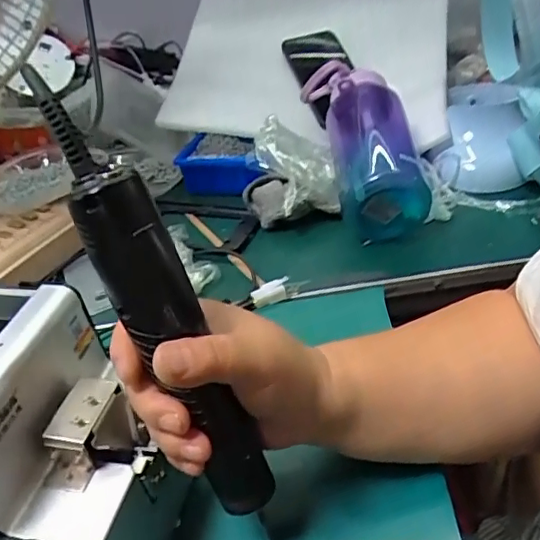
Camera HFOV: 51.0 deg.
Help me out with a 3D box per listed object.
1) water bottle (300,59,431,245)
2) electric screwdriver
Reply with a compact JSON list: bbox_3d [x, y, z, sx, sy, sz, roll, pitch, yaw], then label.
[{"bbox_3d":[0.101,-0.137,0.597,0.094,0.084,0.211,-10,61,-4],"label":"water bottle"},{"bbox_3d":[-0.053,0.012,0.271,0.034,0.219,0.025,-35,16,-32],"label":"electric screwdriver"}]

